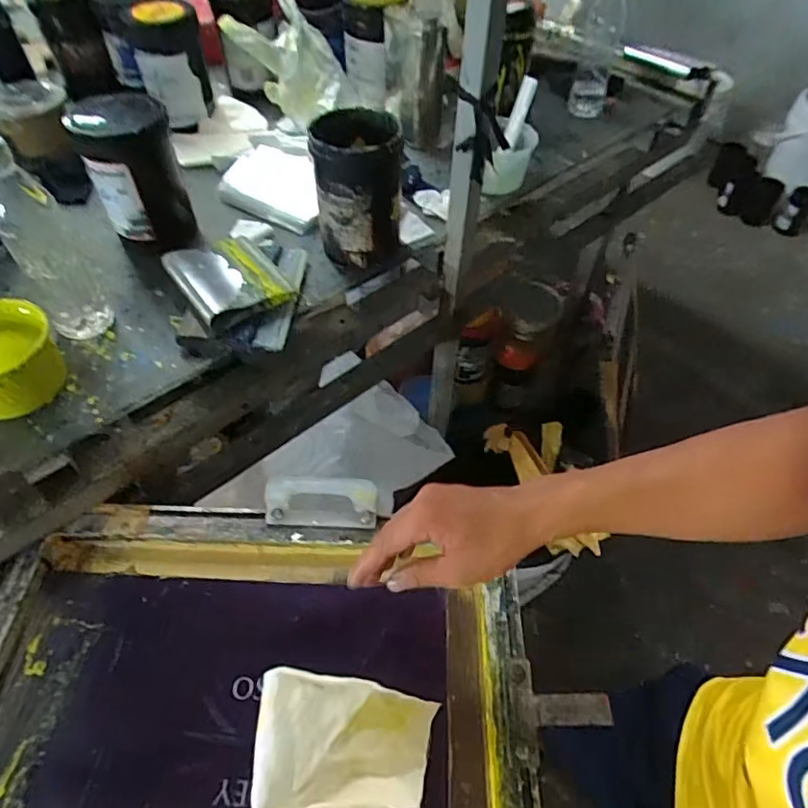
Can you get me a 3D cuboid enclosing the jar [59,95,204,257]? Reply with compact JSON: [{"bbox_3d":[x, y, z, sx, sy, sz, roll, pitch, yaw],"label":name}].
[{"bbox_3d":[-0.324,-0.278,0.673,0.098,0.160,0.087,-14,52,-12],"label":"jar"}]

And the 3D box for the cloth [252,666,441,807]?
[{"bbox_3d":[-0.036,0.281,0.461,0.164,0.040,0.133,10,55,-19],"label":"cloth"}]

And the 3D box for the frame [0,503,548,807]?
[{"bbox_3d":[-0.149,0.298,0.489,0.521,0.050,0.412,2,51,0],"label":"frame"}]

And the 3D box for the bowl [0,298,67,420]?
[{"bbox_3d":[-0.403,-0.045,0.553,0.104,0.064,0.106,1,51,-1],"label":"bowl"}]

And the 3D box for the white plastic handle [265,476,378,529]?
[{"bbox_3d":[-0.087,0.103,0.587,0.116,0.054,0.009,2,6,-3],"label":"white plastic handle"}]

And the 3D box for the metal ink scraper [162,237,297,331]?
[{"bbox_3d":[-0.204,-0.150,0.637,0.102,0.026,0.139,-30,57,-23],"label":"metal ink scraper"}]

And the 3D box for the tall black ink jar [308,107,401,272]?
[{"bbox_3d":[-0.056,-0.259,0.662,0.094,0.157,0.109,-2,51,-3],"label":"tall black ink jar"}]

